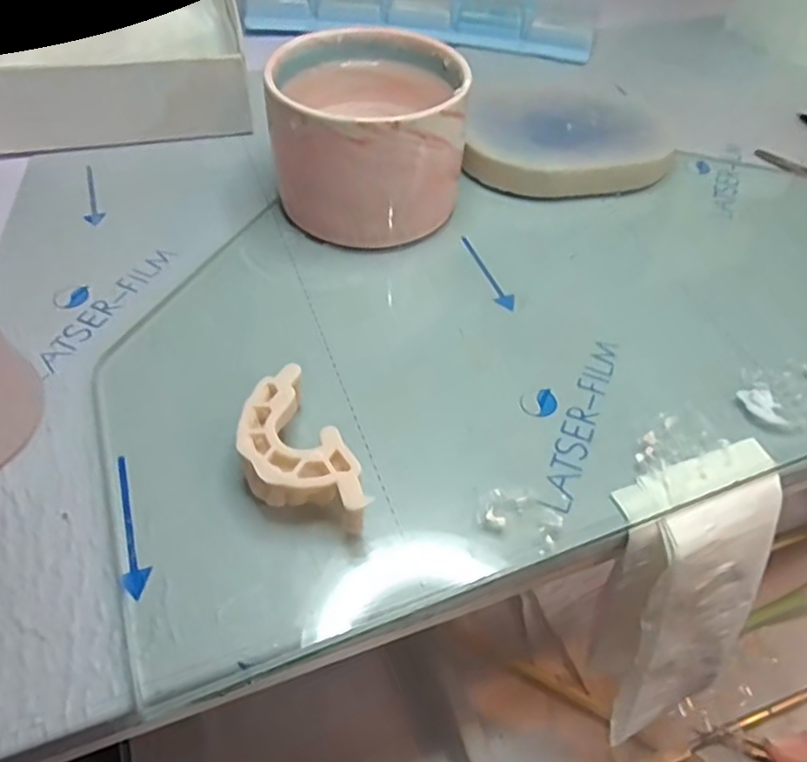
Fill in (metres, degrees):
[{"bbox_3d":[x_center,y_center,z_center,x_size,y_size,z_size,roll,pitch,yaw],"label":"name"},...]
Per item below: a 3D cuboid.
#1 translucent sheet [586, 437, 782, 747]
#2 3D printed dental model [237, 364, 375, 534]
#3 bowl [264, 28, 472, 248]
[{"bbox_3d":[0.094,0.080,0.230,0.064,0.104,0.052,-15,52,-15],"label":"translucent sheet"},{"bbox_3d":[-0.033,0.025,0.194,0.028,0.021,0.053,-23,55,-21],"label":"3D printed dental model"},{"bbox_3d":[-0.014,-0.105,0.271,0.076,0.060,0.080,2,50,-2],"label":"bowl"}]

